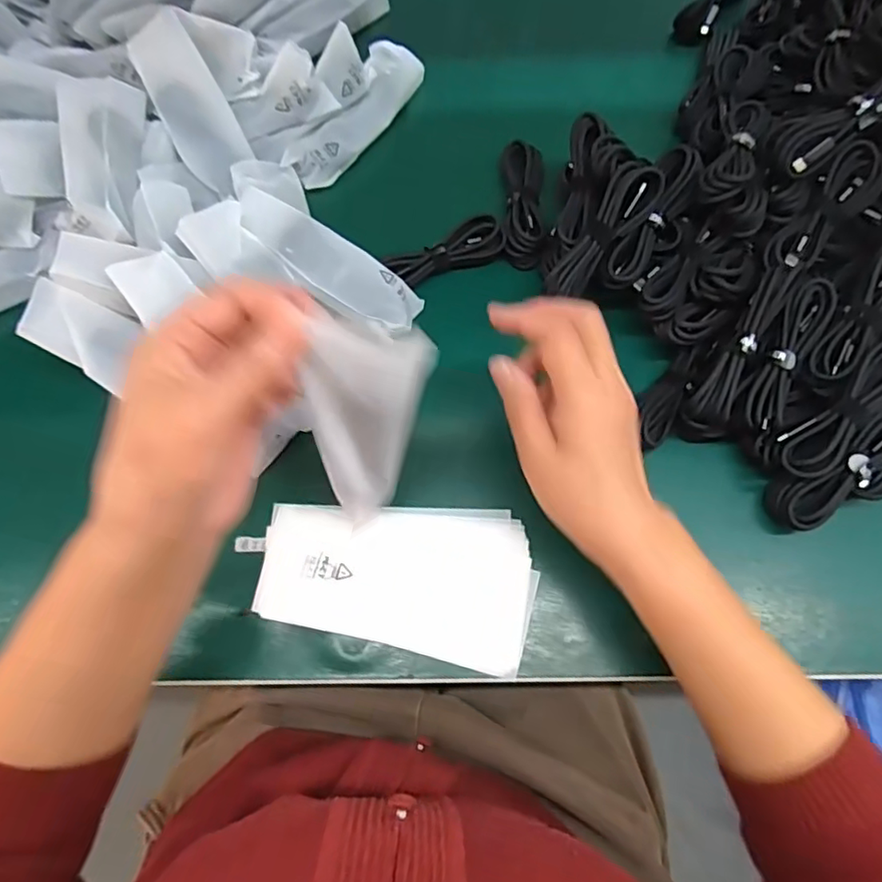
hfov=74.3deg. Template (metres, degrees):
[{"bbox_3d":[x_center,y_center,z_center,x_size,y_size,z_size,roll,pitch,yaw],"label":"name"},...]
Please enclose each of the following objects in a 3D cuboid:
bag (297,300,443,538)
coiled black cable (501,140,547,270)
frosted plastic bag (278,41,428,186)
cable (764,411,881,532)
[{"bbox_3d":[-0.036,-0.004,0.296,0.052,0.141,0.023,12,48,4],"label":"bag"},{"bbox_3d":[0.066,-0.190,0.463,0.034,0.019,0.110,2,72,2],"label":"coiled black cable"},{"bbox_3d":[-0.069,-0.271,0.483,0.045,0.021,0.146,29,74,10],"label":"frosted plastic bag"},{"bbox_3d":[0.265,0.020,0.371,0.112,0.029,0.045,-34,76,7],"label":"cable"}]

